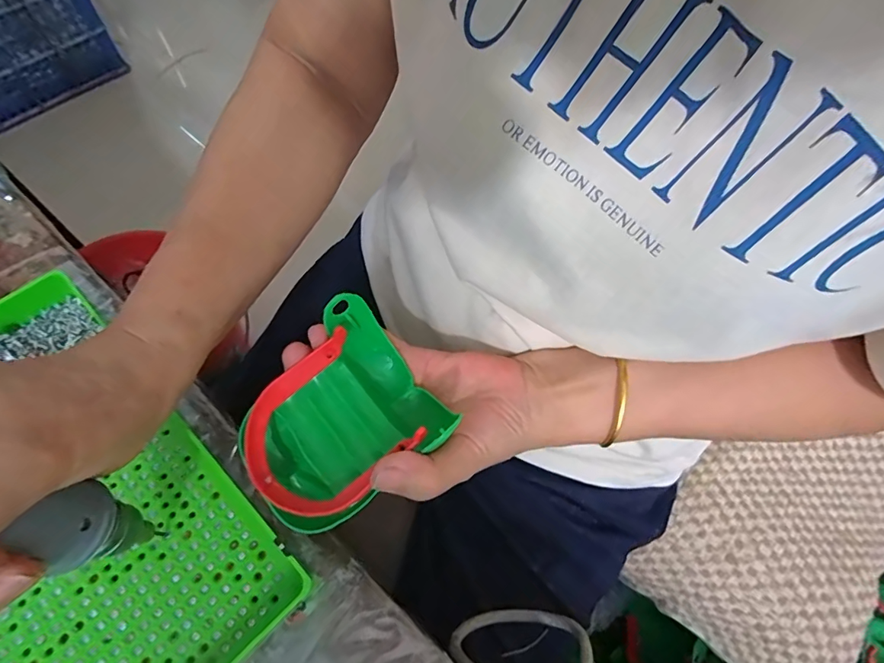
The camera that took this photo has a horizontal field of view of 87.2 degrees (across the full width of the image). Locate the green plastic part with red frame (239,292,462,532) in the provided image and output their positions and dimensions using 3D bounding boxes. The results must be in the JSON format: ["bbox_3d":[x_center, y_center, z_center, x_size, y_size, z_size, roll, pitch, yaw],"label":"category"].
[{"bbox_3d":[-0.052,0.045,0.238,0.096,0.045,0.080,-38,70,-21],"label":"green plastic part with red frame"}]

